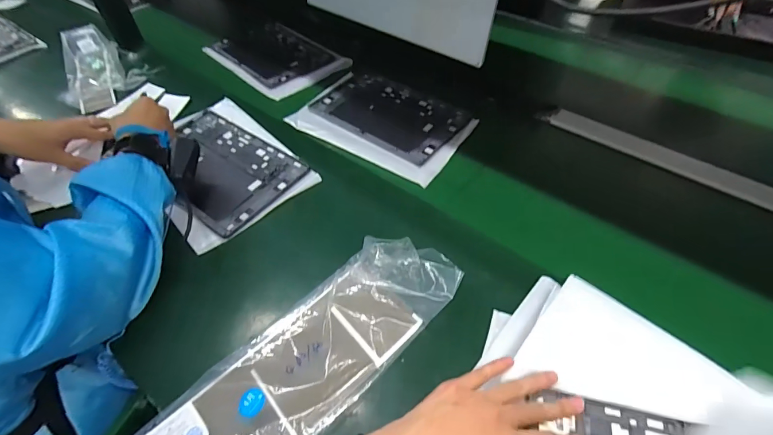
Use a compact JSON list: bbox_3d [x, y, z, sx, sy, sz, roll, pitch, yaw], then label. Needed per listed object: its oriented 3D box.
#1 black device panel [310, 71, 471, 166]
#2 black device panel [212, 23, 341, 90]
[{"bbox_3d":[0.006,-0.190,0.703,0.255,0.007,0.172,31,58,22],"label":"black device panel"},{"bbox_3d":[-0.246,-0.360,0.844,0.260,0.008,0.169,38,61,26],"label":"black device panel"}]

